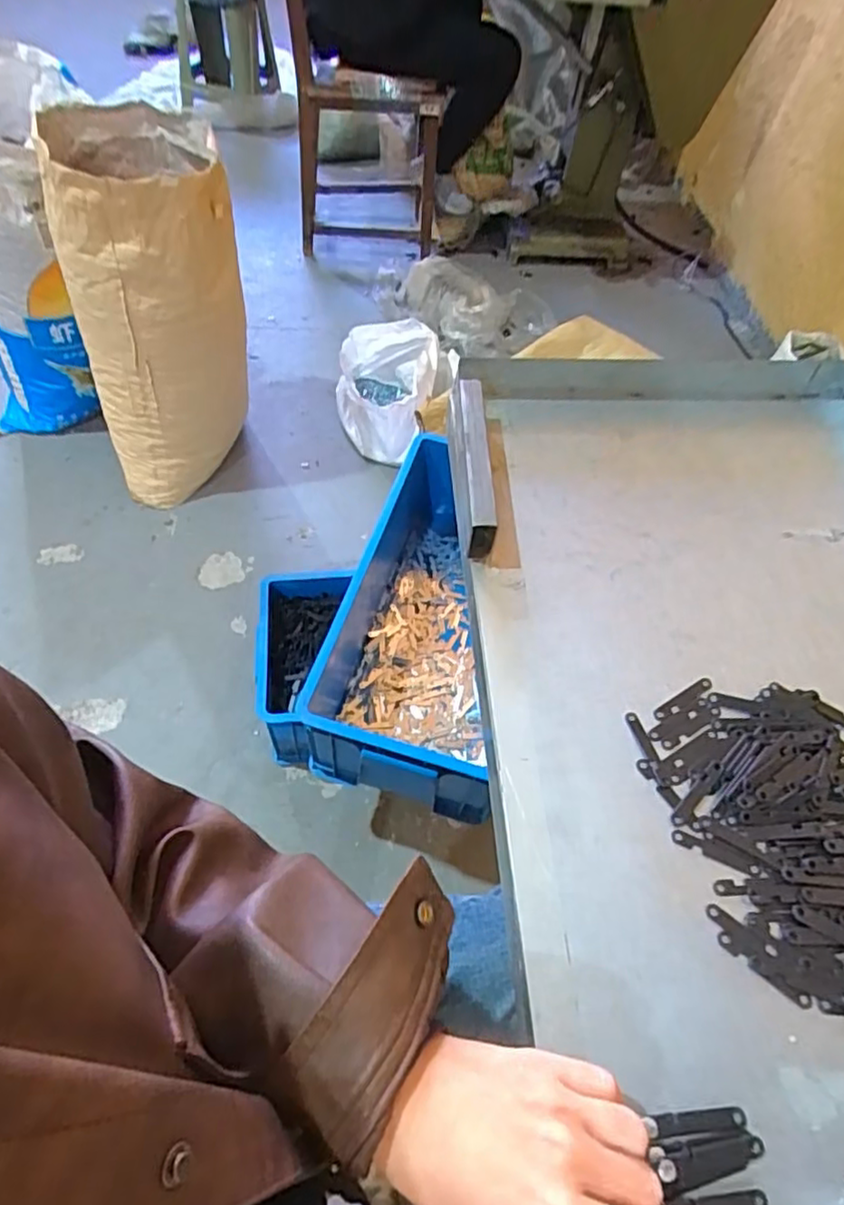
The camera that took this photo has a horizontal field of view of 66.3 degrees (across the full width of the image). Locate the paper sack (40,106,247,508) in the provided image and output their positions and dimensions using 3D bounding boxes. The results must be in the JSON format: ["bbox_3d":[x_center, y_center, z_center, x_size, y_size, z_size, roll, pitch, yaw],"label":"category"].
[{"bbox_3d":[-0.545,-0.627,1.371,0.325,0.647,0.431,-9,57,-11],"label":"paper sack"}]

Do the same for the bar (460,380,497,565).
[{"bbox_3d":[0.043,-0.114,0.524,0.021,0.046,0.166,1,55,-4],"label":"bar"}]

